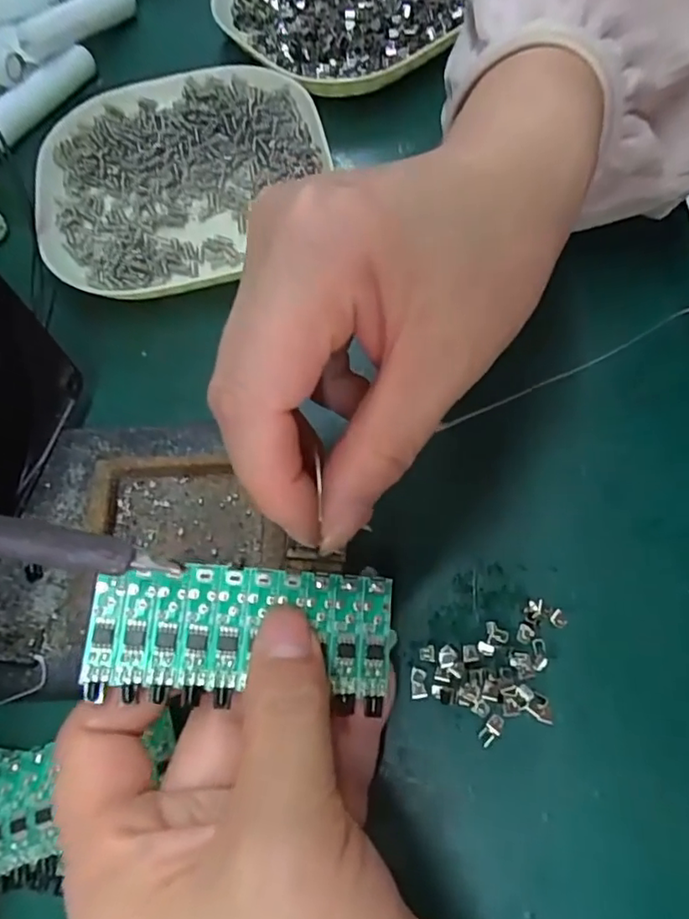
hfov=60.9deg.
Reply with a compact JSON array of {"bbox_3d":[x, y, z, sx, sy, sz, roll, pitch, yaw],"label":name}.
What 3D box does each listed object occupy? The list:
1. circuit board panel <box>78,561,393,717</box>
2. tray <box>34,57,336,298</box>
[{"bbox_3d":[-0.027,0.047,0.159,0.080,0.005,0.034,2,66,-8],"label":"circuit board panel"},{"bbox_3d":[-0.081,-0.143,0.295,0.139,0.020,0.133,-17,65,-3],"label":"tray"}]

